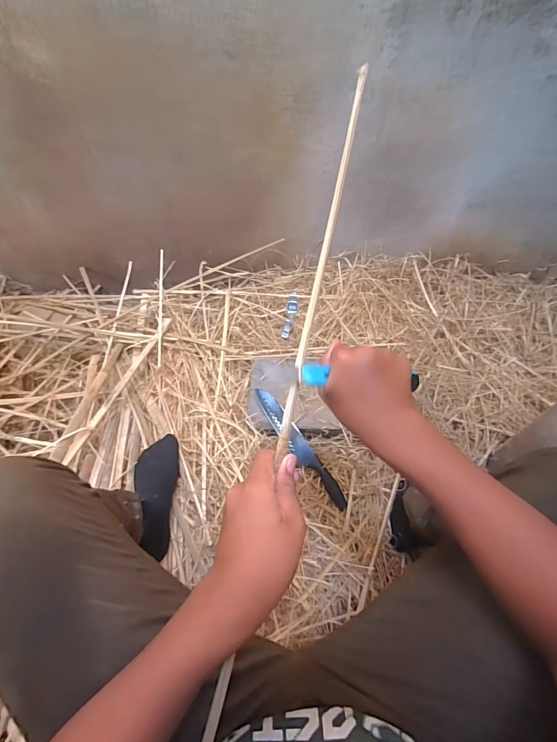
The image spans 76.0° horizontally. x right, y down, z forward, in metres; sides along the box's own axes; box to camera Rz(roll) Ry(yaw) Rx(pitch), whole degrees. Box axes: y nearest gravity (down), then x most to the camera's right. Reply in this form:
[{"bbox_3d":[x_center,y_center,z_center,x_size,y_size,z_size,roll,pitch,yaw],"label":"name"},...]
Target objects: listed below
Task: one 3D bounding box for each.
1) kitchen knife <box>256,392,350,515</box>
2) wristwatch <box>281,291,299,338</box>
[{"bbox_3d":[0.045,0.163,0.770,0.042,0.015,0.304,-35,76,-1],"label":"kitchen knife"},{"bbox_3d":[0.035,-0.160,0.978,0.032,0.019,0.151,9,68,5],"label":"wristwatch"}]

